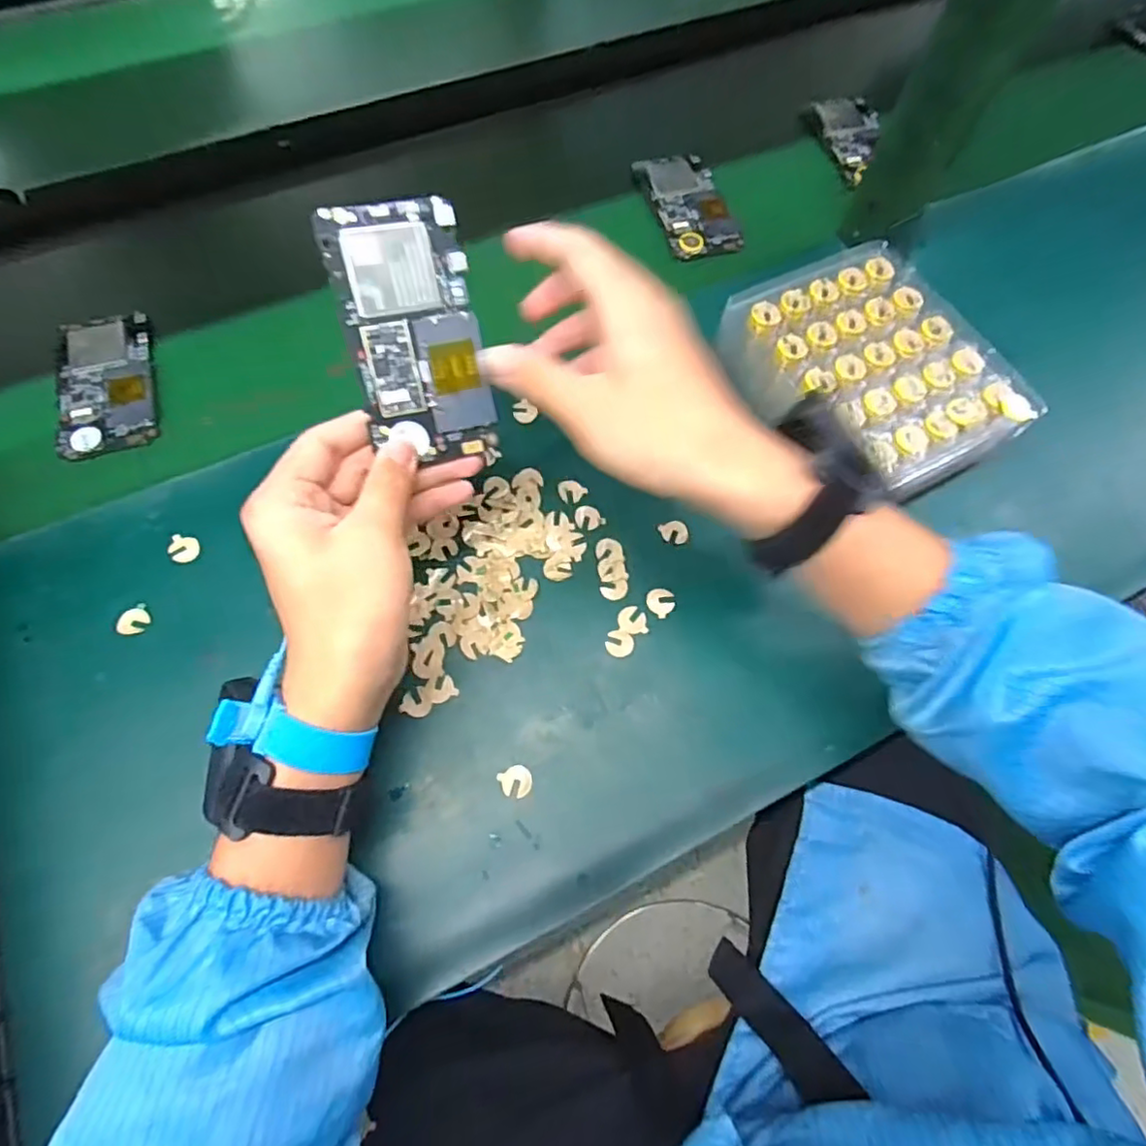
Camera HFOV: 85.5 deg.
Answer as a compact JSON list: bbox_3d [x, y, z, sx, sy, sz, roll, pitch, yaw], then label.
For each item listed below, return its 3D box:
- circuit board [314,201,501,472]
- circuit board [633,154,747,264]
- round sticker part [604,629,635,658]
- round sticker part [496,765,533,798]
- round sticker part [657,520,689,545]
[{"bbox_3d":[-0.081,-0.121,0.319,0.064,0.004,0.124,-14,106,-10],"label":"circuit board"},{"bbox_3d":[0.102,-0.326,0.548,0.063,0.011,0.118,-14,68,-9],"label":"circuit board"},{"bbox_3d":[0.030,0.044,0.390,0.017,0.004,0.018,0,68,-1],"label":"round sticker part"},{"bbox_3d":[-0.032,0.121,0.357,0.018,0.004,0.018,0,68,-1],"label":"round sticker part"},{"bbox_3d":[0.068,-0.027,0.416,0.017,0.004,0.018,0,68,-1],"label":"round sticker part"}]

